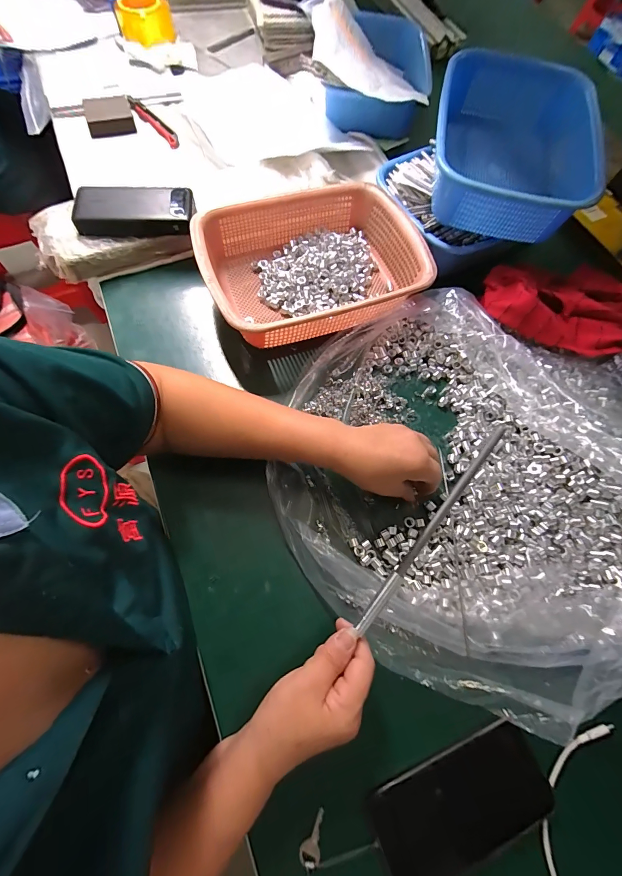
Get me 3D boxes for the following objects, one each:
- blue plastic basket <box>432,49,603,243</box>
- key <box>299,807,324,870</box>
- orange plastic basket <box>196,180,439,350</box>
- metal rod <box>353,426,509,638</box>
[{"bbox_3d":[0.265,-0.398,0.487,0.186,0.102,0.269,13,69,1],"label":"blue plastic basket"},{"bbox_3d":[0.002,0.348,0.300,0.016,0.010,0.037,17,70,6],"label":"key"},{"bbox_3d":[0.007,-0.239,0.473,0.290,0.079,0.208,-21,71,-9],"label":"orange plastic basket"},{"bbox_3d":[0.103,0.080,0.298,0.011,0.007,0.210,35,94,11],"label":"metal rod"}]

